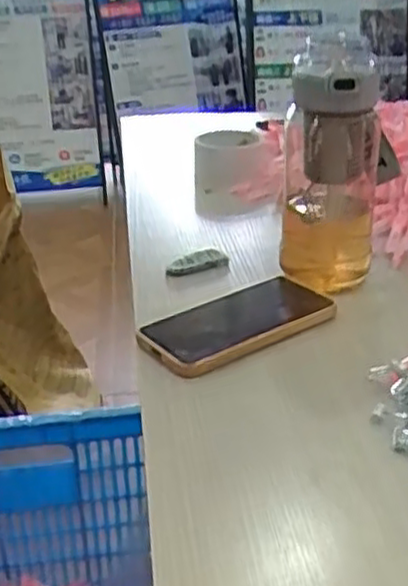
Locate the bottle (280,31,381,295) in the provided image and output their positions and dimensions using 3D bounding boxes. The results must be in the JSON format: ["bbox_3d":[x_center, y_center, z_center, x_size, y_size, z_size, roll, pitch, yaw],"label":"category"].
[{"bbox_3d":[0.107,-0.109,0.638,0.080,0.205,0.064,1,27,5],"label":"bottle"}]

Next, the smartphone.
[{"bbox_3d":[0.028,0.023,0.603,0.161,0.018,0.084,-18,31,-29],"label":"smartphone"}]

